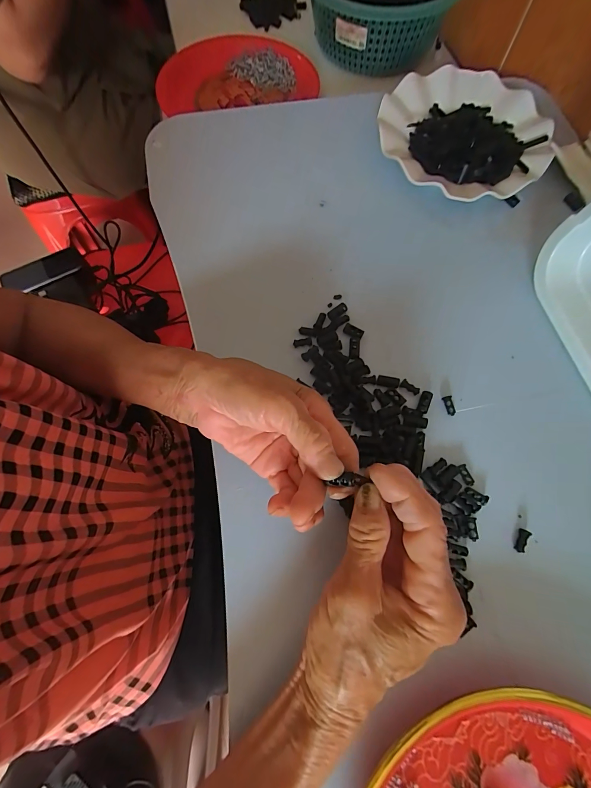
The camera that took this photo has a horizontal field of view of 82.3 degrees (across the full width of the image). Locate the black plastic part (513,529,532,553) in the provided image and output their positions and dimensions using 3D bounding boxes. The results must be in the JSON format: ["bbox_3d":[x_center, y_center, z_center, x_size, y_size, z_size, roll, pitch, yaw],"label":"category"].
[{"bbox_3d":[0.166,0.108,0.247,0.007,0.005,0.016,26,73,9],"label":"black plastic part"}]

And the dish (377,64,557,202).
[{"bbox_3d":[0.176,-0.275,0.356,0.158,0.024,0.170,0,71,0],"label":"dish"}]

